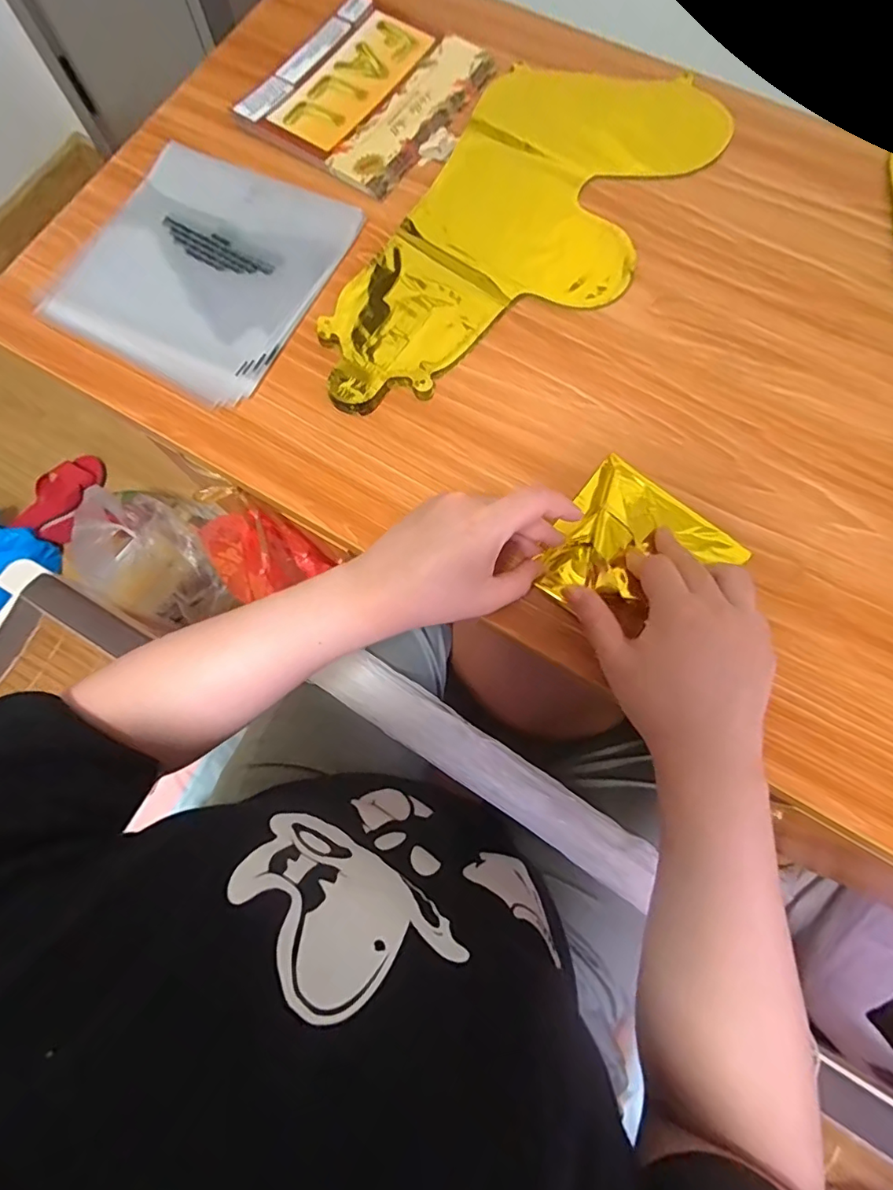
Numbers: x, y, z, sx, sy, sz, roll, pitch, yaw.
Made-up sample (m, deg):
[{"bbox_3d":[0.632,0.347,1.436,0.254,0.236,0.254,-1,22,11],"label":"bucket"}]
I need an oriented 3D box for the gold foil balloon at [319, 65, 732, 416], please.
[{"bbox_3d":[0.058,-0.302,0.446,0.192,0.013,0.403,32,79,9],"label":"gold foil balloon"}]

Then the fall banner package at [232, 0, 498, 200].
[{"bbox_3d":[-0.070,-0.461,0.487,0.174,0.008,0.179,33,79,9],"label":"fall banner package"}]

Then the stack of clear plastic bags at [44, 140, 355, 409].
[{"bbox_3d":[-0.205,-0.276,0.445,0.194,0.010,0.207,26,78,7],"label":"stack of clear plastic bags"}]

